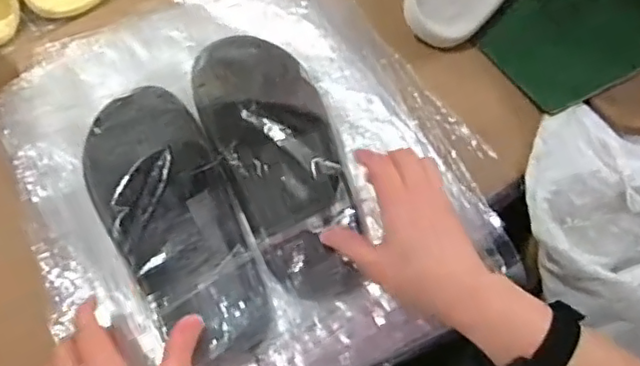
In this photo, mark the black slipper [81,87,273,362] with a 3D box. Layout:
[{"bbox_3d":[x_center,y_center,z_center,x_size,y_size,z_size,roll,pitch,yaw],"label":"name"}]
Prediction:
[{"bbox_3d":[-0.118,0.024,0.492,0.099,0.054,0.236,-27,71,-12],"label":"black slipper"}]

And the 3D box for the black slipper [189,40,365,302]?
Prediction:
[{"bbox_3d":[-0.035,-0.032,0.528,0.106,0.059,0.265,-18,66,-7],"label":"black slipper"}]

